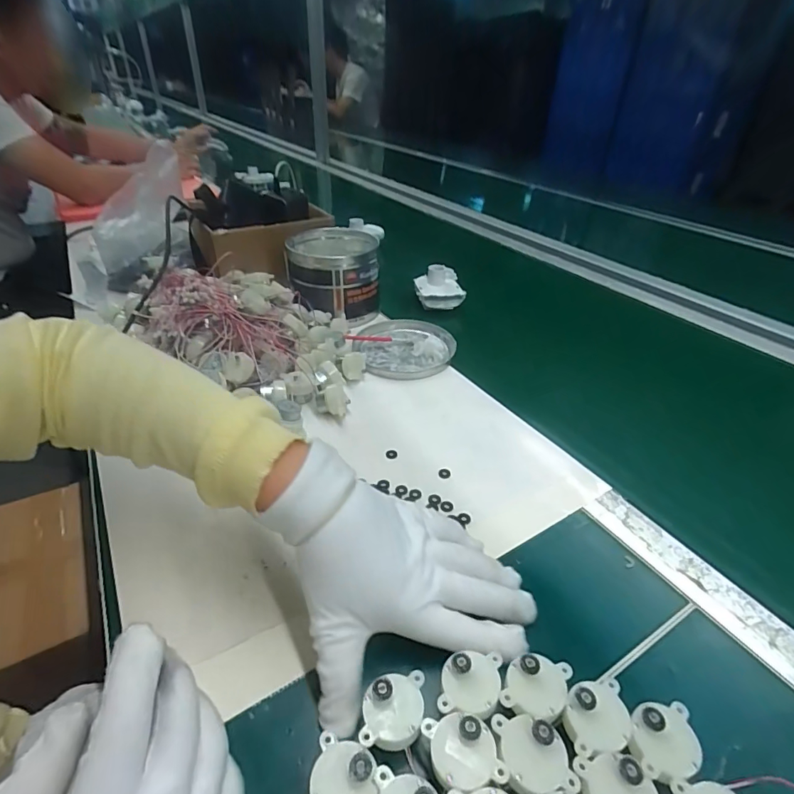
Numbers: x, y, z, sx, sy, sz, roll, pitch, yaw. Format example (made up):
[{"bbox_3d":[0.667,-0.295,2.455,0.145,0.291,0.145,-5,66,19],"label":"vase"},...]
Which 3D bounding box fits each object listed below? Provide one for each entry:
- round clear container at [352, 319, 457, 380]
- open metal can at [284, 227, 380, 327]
[{"bbox_3d":[0.010,-0.067,0.595,0.127,0.012,0.127,1,36,-1],"label":"round clear container"},{"bbox_3d":[-0.090,-0.173,0.667,0.125,0.095,0.139,-6,36,-10],"label":"open metal can"}]

